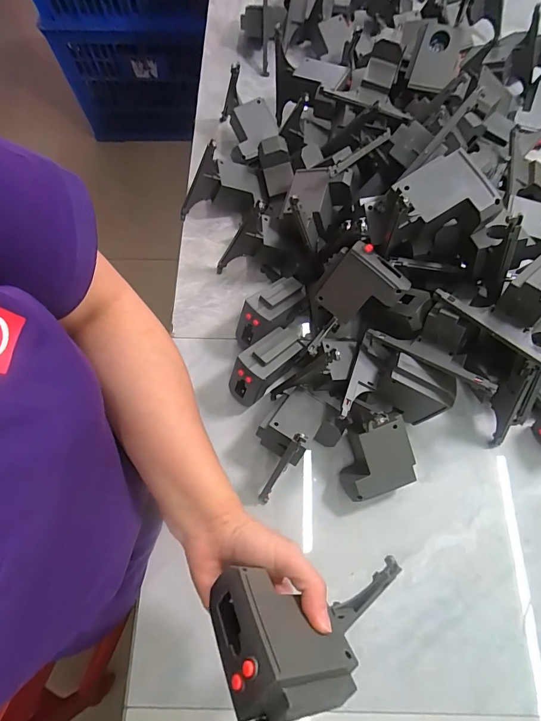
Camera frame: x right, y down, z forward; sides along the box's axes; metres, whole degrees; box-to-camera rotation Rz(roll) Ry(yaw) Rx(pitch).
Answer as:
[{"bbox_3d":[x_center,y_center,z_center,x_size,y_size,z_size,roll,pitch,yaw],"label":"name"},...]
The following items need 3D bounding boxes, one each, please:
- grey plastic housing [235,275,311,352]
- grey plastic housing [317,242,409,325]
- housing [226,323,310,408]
[{"bbox_3d":[0.001,-0.057,0.489,0.043,0.080,0.103,42,74,13],"label":"grey plastic housing"},{"bbox_3d":[0.098,-0.078,0.427,0.070,0.078,0.022,40,36,0],"label":"grey plastic housing"},{"bbox_3d":[-0.003,0.006,0.465,0.103,0.080,0.047,-40,76,-14],"label":"housing"}]

